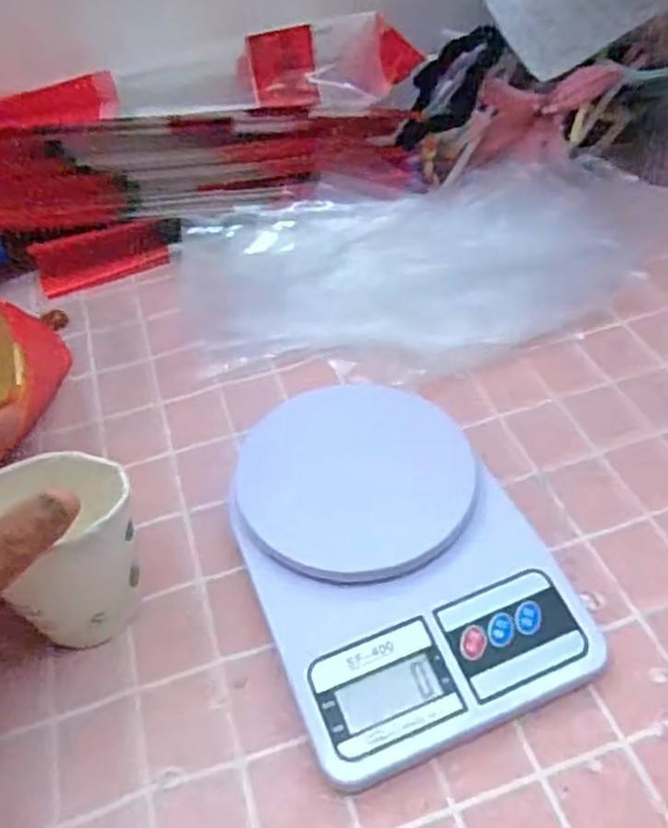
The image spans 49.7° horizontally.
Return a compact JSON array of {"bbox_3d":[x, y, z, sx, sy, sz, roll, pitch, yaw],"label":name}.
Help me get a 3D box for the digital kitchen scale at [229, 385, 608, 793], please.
[{"bbox_3d":[0.027,0.066,0.371,0.139,0.034,0.197,-19,47,-11],"label":"digital kitchen scale"}]

